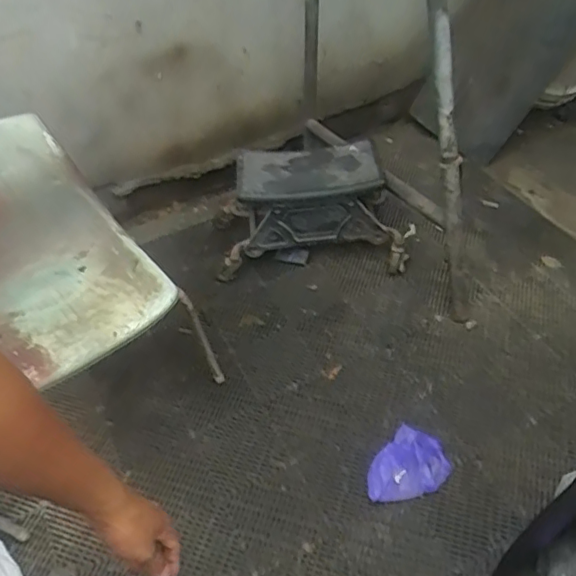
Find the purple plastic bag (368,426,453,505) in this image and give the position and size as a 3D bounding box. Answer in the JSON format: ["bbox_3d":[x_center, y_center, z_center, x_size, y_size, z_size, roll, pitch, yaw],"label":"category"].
[{"bbox_3d":[0.289,0.443,1.404,0.221,0.067,0.156,-31,55,-23],"label":"purple plastic bag"}]

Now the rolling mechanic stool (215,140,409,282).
[{"bbox_3d":[0.074,-0.256,1.861,0.601,0.337,0.280,1,49,3],"label":"rolling mechanic stool"}]

